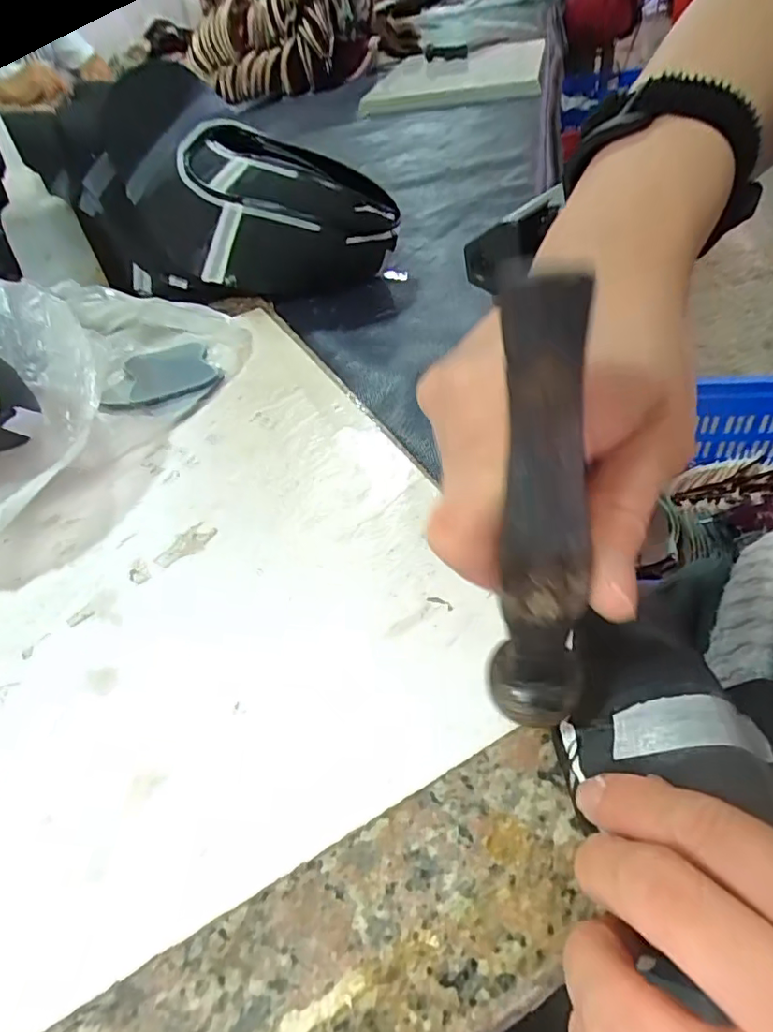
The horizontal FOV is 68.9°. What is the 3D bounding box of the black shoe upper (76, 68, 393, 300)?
[{"bbox_3d":[-0.132,-0.279,0.476,0.266,0.130,0.147,18,53,23],"label":"black shoe upper"}]

